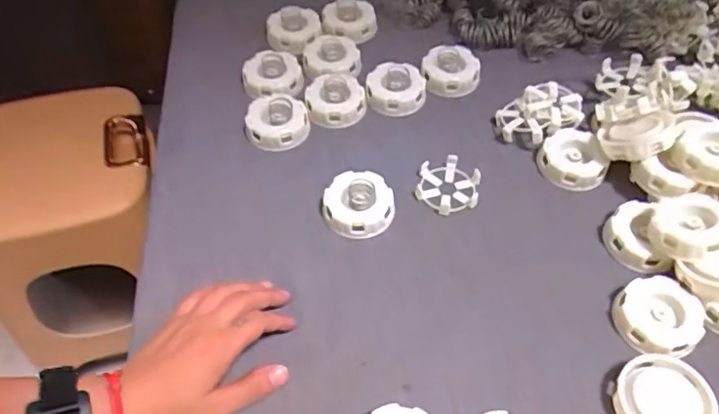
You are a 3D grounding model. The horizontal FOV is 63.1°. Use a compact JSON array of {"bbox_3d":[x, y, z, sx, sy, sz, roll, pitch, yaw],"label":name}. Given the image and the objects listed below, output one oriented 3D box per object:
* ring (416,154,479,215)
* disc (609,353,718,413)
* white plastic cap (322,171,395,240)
[{"bbox_3d":[0.081,-0.021,0.541,0.060,0.012,0.055,0,54,0],"label":"ring"},{"bbox_3d":[0.215,0.139,0.415,0.066,0.019,0.062,0,54,0],"label":"disc"},{"bbox_3d":[-0.001,-0.003,0.519,0.061,0.026,0.058,0,54,0],"label":"white plastic cap"}]

